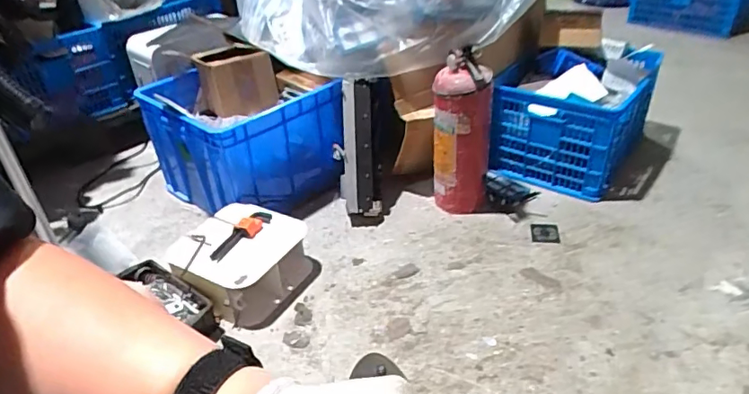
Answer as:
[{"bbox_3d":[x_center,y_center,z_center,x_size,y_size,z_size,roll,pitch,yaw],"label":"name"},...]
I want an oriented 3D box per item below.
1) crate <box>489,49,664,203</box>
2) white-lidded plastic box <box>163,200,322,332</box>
[{"bbox_3d":[0.558,-0.233,1.490,0.351,0.287,0.427,19,40,31],"label":"crate"},{"bbox_3d":[-0.288,0.137,1.173,0.268,0.123,0.229,12,37,24],"label":"white-lidded plastic box"}]

